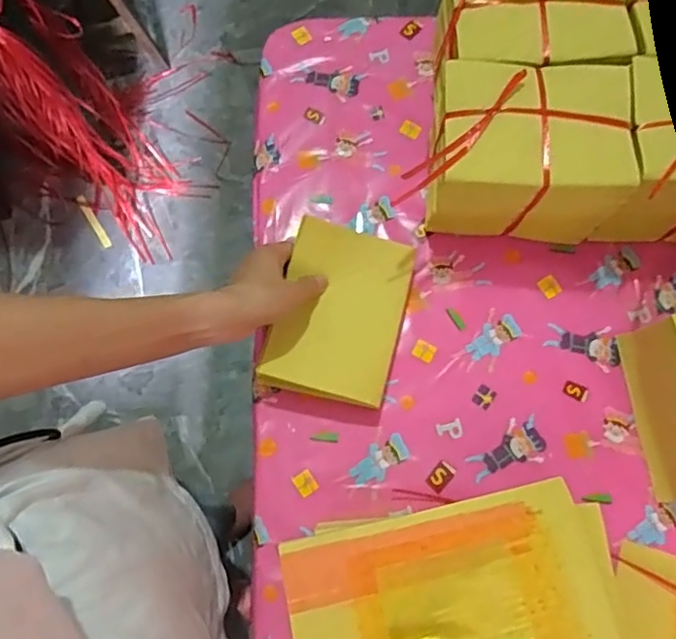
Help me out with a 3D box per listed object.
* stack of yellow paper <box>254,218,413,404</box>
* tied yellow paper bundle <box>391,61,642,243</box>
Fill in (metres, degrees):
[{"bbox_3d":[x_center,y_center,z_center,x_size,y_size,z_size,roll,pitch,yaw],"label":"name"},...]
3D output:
[{"bbox_3d":[0.002,-0.007,0.562,0.114,0.027,0.160,16,75,5],"label":"stack of yellow paper"},{"bbox_3d":[0.174,-0.152,0.576,0.165,0.136,0.117,1,74,0],"label":"tied yellow paper bundle"}]

